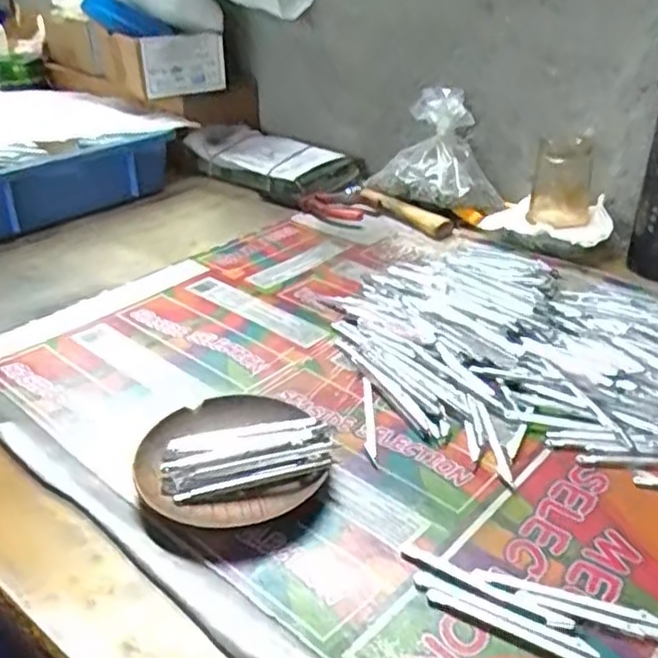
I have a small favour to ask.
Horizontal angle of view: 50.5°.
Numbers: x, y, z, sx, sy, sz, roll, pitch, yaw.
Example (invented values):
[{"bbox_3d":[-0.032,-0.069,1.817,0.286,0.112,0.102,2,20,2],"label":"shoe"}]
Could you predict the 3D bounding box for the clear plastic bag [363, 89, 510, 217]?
[{"bbox_3d":[0.113,-0.186,0.755,0.132,0.117,0.087,-3,32,-1],"label":"clear plastic bag"}]

